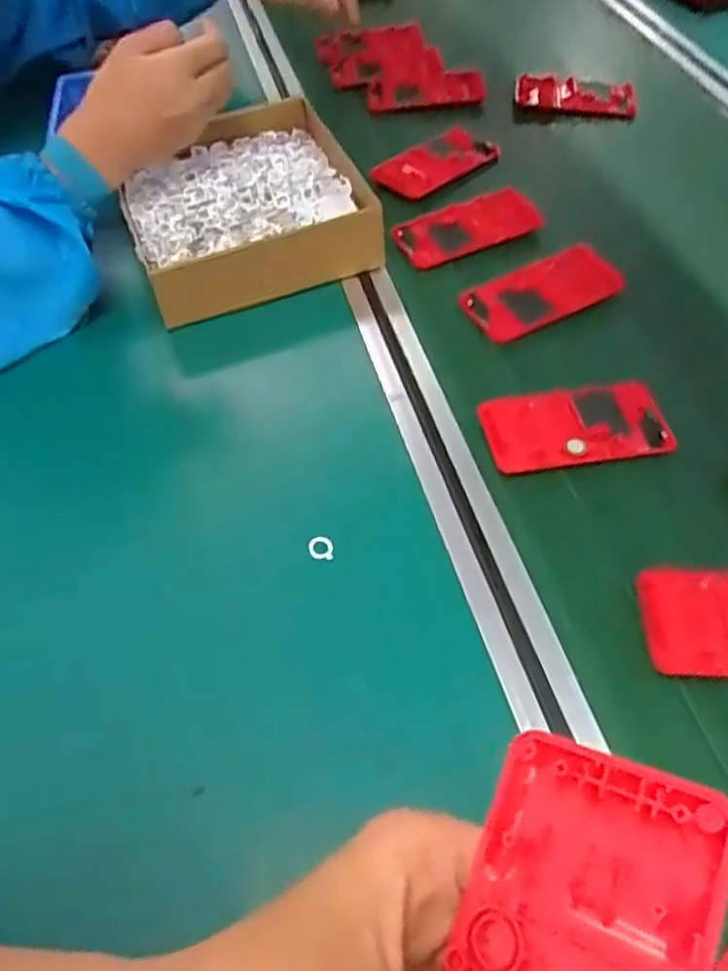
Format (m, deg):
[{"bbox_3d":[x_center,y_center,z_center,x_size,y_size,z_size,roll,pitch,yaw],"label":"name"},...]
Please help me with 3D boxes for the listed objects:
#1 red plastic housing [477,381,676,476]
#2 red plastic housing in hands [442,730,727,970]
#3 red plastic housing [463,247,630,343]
[{"bbox_3d":[0.142,-0.041,0.507,0.124,0.015,0.061,-7,53,-4],"label":"red plastic housing"},{"bbox_3d":[0.045,0.126,0.180,0.060,0.013,0.120,9,68,41],"label":"red plastic housing in hands"},{"bbox_3d":[0.142,-0.155,0.598,0.129,0.016,0.065,-22,53,-13],"label":"red plastic housing"}]

